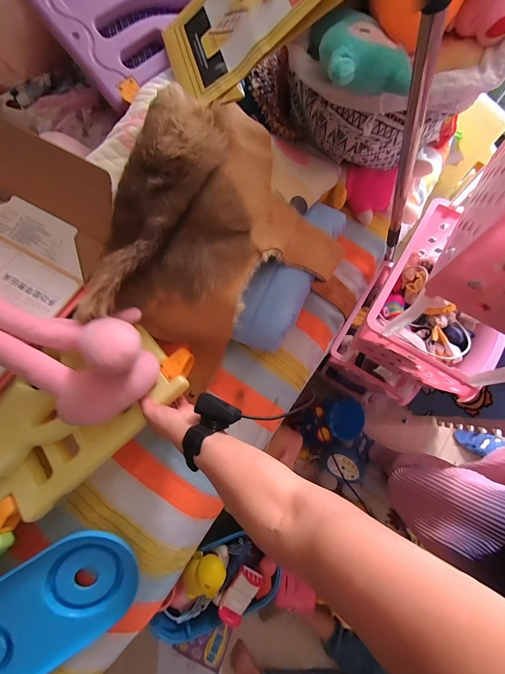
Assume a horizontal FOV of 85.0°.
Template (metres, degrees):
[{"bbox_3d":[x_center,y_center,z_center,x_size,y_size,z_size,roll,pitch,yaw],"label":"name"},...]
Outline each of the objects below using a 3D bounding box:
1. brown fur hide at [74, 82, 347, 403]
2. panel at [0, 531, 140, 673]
[{"bbox_3d":[-0.090,-0.169,0.559,0.412,0.244,0.459,41,78,9],"label":"brown fur hide"},{"bbox_3d":[-0.384,0.489,0.475,0.356,0.032,0.194,-28,97,-14],"label":"panel"}]

